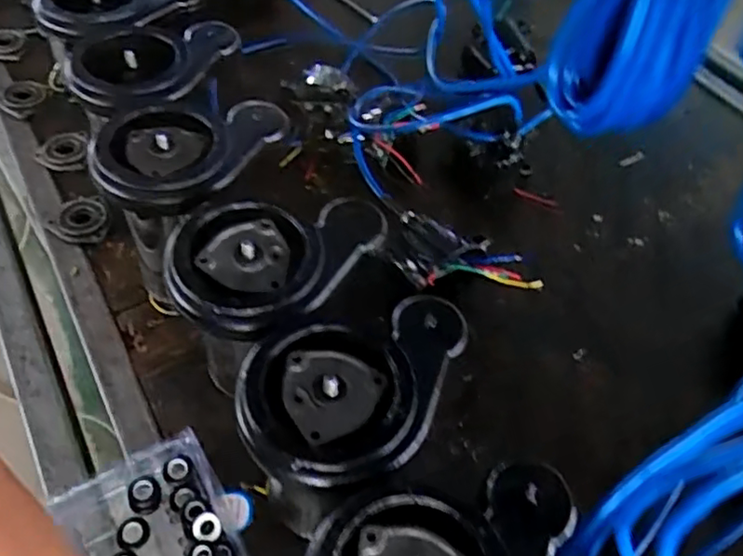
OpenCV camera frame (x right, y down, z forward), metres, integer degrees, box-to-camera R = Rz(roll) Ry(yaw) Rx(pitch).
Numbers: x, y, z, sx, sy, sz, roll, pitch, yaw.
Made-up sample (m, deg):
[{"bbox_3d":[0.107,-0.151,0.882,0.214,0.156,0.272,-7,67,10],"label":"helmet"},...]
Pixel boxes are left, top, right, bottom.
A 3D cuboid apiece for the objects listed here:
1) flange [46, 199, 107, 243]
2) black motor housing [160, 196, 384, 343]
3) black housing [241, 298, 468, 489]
[{"bbox_3d":[-0.326,-0.066,0.696,0.063,0.019,0.056,-3,54,-7],"label":"flange"},{"bbox_3d":[-0.067,-0.013,0.469,0.164,0.028,0.109,-8,55,-11],"label":"black motor housing"},{"bbox_3d":[-0.004,0.072,0.411,0.160,0.019,0.111,-12,56,-14],"label":"black housing"}]

